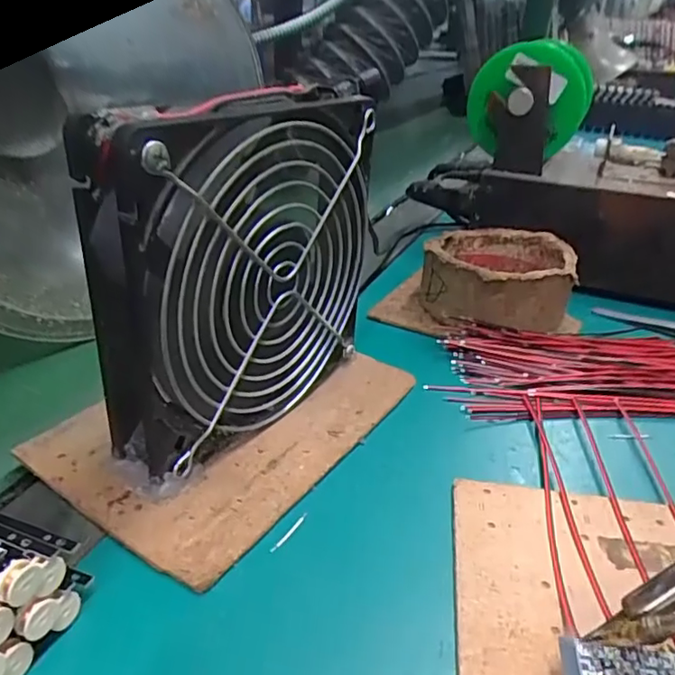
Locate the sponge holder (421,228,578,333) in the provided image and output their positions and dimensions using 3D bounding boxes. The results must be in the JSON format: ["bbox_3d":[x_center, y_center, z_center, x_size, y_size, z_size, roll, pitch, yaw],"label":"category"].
[{"bbox_3d":[0.092,-0.034,0.330,0.079,0.040,0.083,12,30,17],"label":"sponge holder"}]

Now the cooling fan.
[{"bbox_3d":[-0.035,-0.019,0.207,0.029,0.124,0.124,22,34,29],"label":"cooling fan"}]

